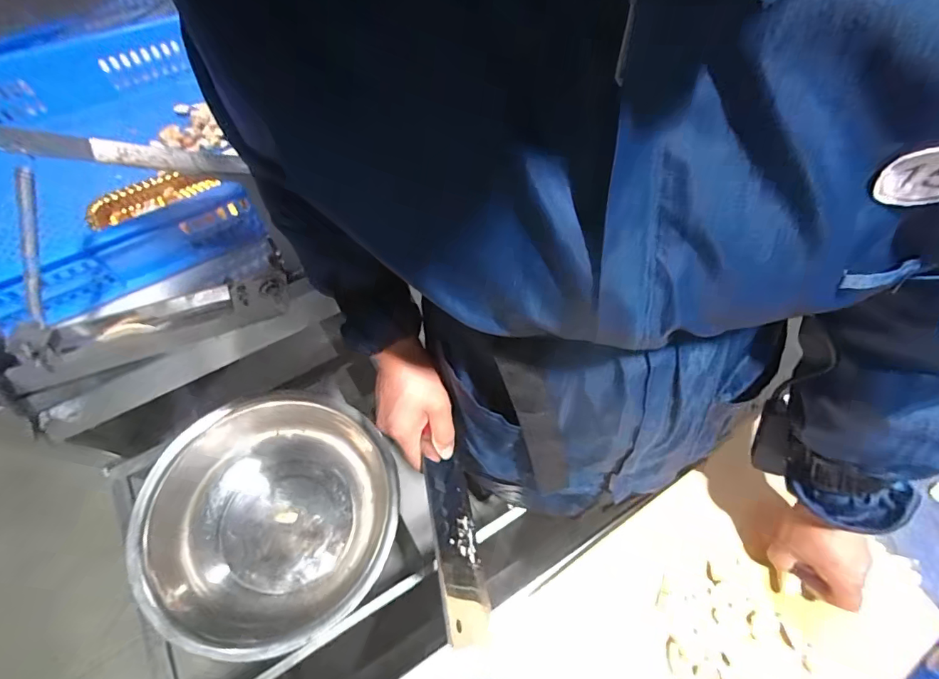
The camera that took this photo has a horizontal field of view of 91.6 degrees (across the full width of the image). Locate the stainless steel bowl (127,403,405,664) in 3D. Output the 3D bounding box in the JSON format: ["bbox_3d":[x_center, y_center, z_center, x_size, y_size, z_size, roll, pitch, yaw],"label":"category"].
[{"bbox_3d":[-0.281,0.260,0.688,0.339,0.173,0.318,1,64,-3],"label":"stainless steel bowl"}]

